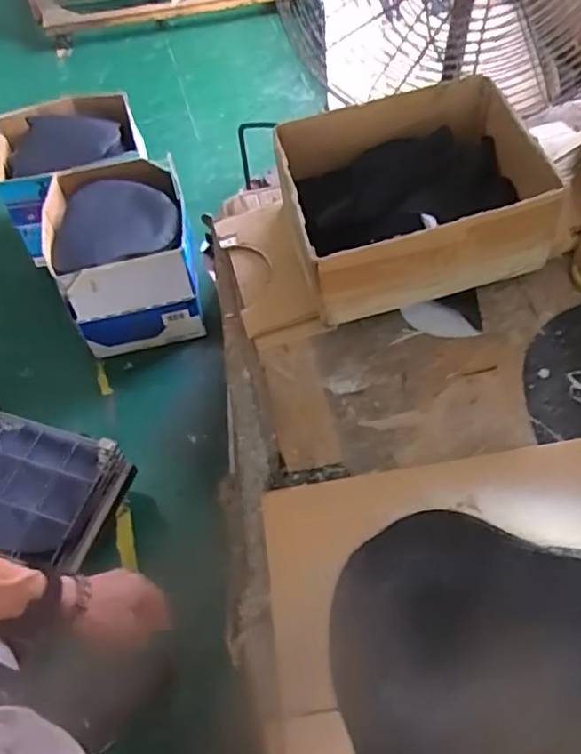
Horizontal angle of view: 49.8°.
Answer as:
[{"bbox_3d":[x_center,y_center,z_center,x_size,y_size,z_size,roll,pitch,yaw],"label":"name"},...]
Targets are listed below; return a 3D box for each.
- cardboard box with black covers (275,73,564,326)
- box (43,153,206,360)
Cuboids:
[{"bbox_3d":[0.155,-0.250,0.885,0.318,0.166,0.308,-9,55,-3],"label":"cardboard box with black covers"},{"bbox_3d":[-0.488,-0.357,1.834,0.401,0.322,0.471,-13,55,-6],"label":"box"}]

